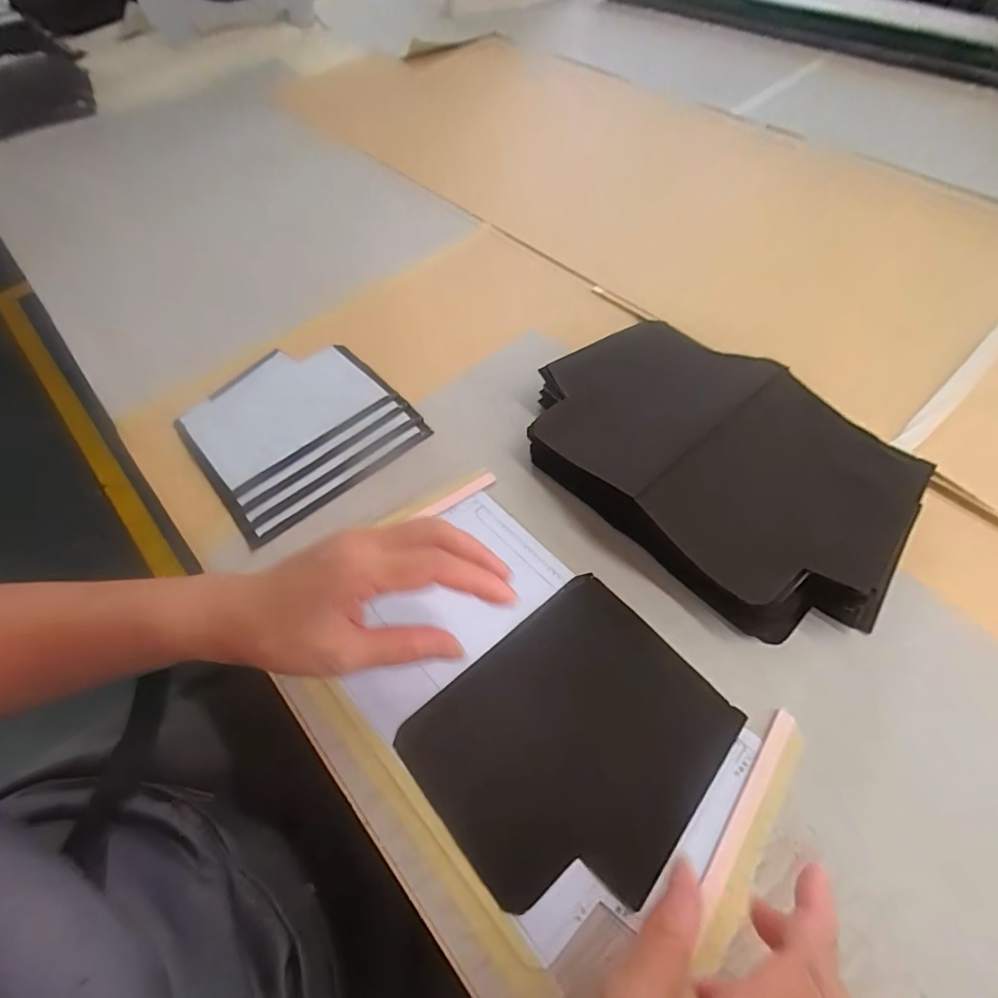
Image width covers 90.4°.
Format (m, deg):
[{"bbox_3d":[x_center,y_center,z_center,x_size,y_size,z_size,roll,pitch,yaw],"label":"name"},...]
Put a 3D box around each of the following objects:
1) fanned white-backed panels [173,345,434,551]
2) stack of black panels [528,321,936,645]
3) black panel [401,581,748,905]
[{"bbox_3d":[-0.182,-0.069,0.450,0.171,0.013,0.180,-36,63,-17],"label":"fanned white-backed panels"},{"bbox_3d":[0.156,-0.032,0.376,0.187,0.044,0.294,-39,64,-18],"label":"stack of black panels"},{"bbox_3d":[0.044,0.144,0.300,0.168,0.004,0.142,-38,63,-18],"label":"black panel"}]

